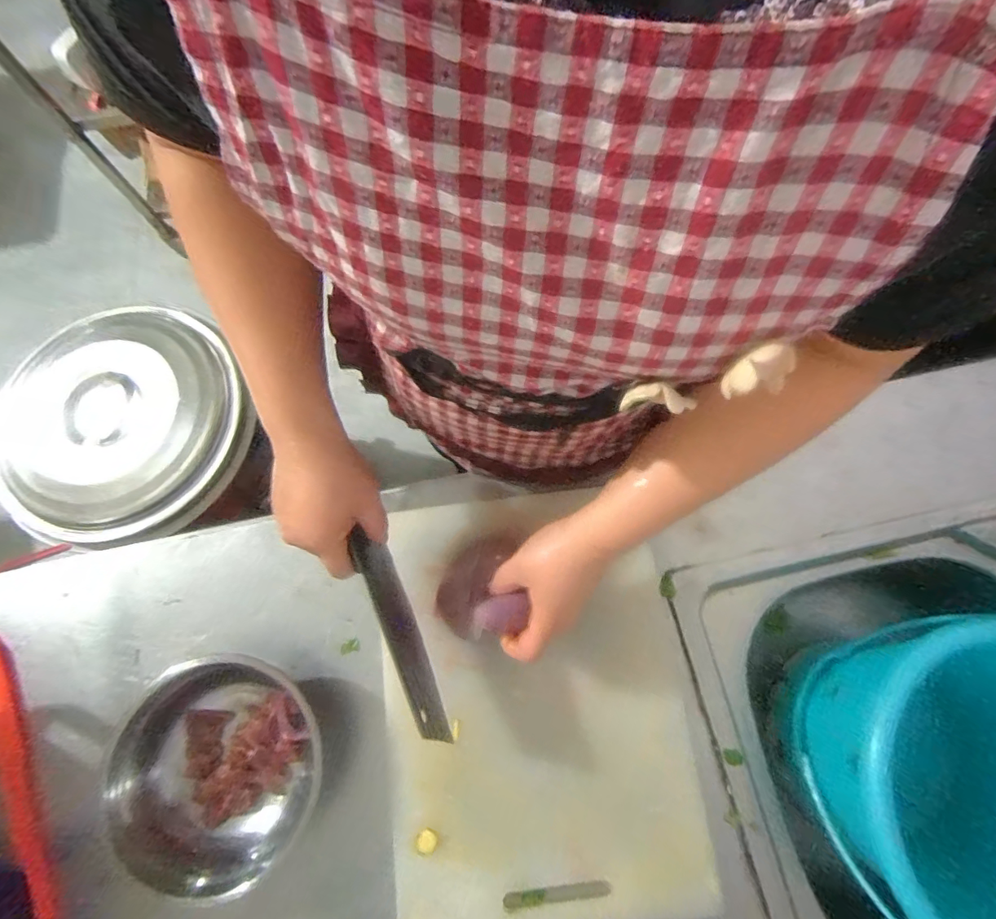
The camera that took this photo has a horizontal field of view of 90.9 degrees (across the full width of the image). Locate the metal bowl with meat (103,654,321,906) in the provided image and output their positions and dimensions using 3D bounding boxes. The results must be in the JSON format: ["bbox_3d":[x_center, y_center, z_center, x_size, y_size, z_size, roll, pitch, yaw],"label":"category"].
[{"bbox_3d":[-0.242,0.270,0.428,0.181,0.062,0.153,28,75,10],"label":"metal bowl with meat"}]

